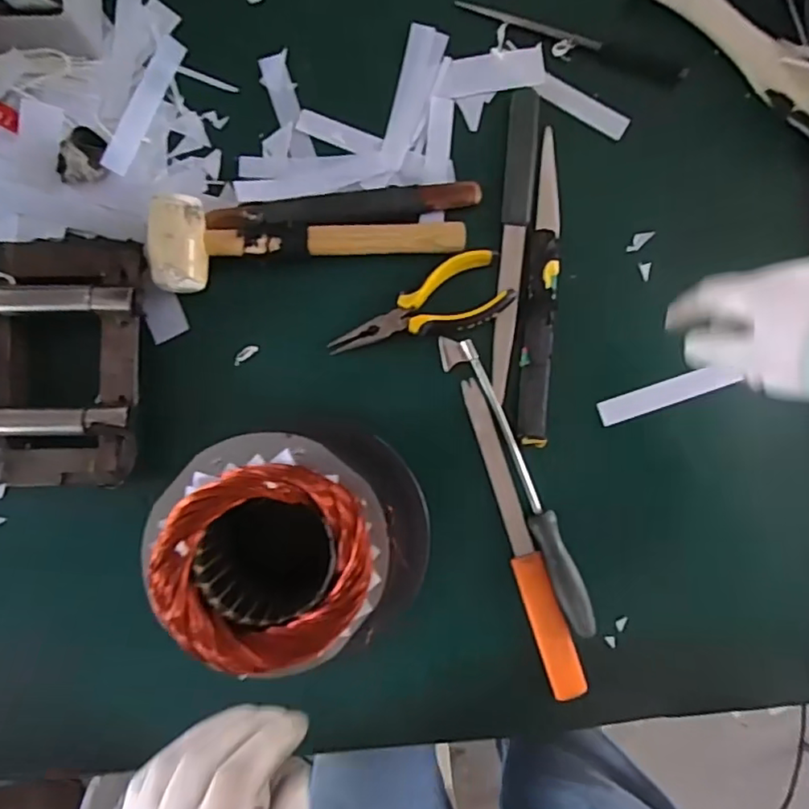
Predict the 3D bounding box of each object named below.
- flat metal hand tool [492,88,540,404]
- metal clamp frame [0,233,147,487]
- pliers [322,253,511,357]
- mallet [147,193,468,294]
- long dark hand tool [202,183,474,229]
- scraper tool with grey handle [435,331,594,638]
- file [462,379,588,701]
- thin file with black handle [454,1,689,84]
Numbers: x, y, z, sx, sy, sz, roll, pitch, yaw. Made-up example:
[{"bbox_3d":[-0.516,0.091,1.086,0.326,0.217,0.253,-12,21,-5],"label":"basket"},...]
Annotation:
[{"bbox_3d":[0.093,-0.141,0.506,0.024,0.010,0.261,6,87,-1],"label":"flat metal hand tool"},{"bbox_3d":[-0.278,-0.037,0.469,0.134,0.052,0.200,2,88,-1],"label":"metal clamp frame"},{"bbox_3d":[0.014,-0.073,0.489,0.151,0.009,0.058,-30,88,-2],"label":"pliers"},{"bbox_3d":[-0.080,-0.140,0.483,0.259,0.038,0.080,-5,88,-1],"label":"mallet"},{"bbox_3d":[-0.049,-0.164,0.493,0.223,0.023,0.026,-6,88,-1],"label":"long dark hand tool"},{"bbox_3d":[0.095,0.061,0.482,0.028,0.027,0.259,-25,88,-2],"label":"scraper tool with grey handle"},{"bbox_3d":[0.094,0.109,0.483,0.028,0.014,0.263,-18,88,-2],"label":"file"},{"bbox_3d":[0.147,-0.322,0.515,0.204,0.016,0.018,19,87,0],"label":"thin file with black handle"}]

